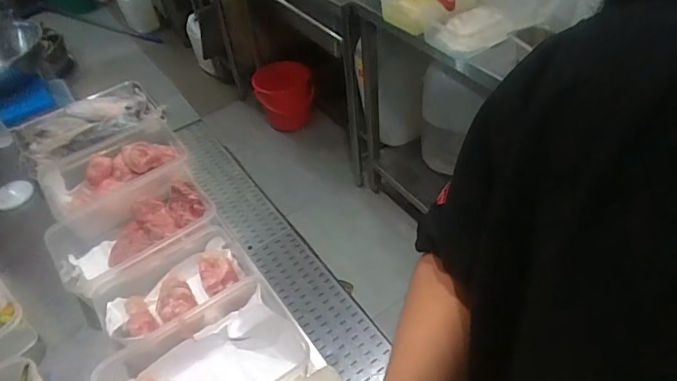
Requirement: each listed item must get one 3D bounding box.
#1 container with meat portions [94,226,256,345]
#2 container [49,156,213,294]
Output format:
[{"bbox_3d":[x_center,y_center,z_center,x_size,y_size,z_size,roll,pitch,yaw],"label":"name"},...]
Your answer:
[{"bbox_3d":[-0.250,0.158,0.732,0.224,0.068,0.148,-31,50,-21],"label":"container with meat portions"},{"bbox_3d":[-0.351,0.082,0.820,0.264,0.078,0.173,-28,49,-19],"label":"container"}]

